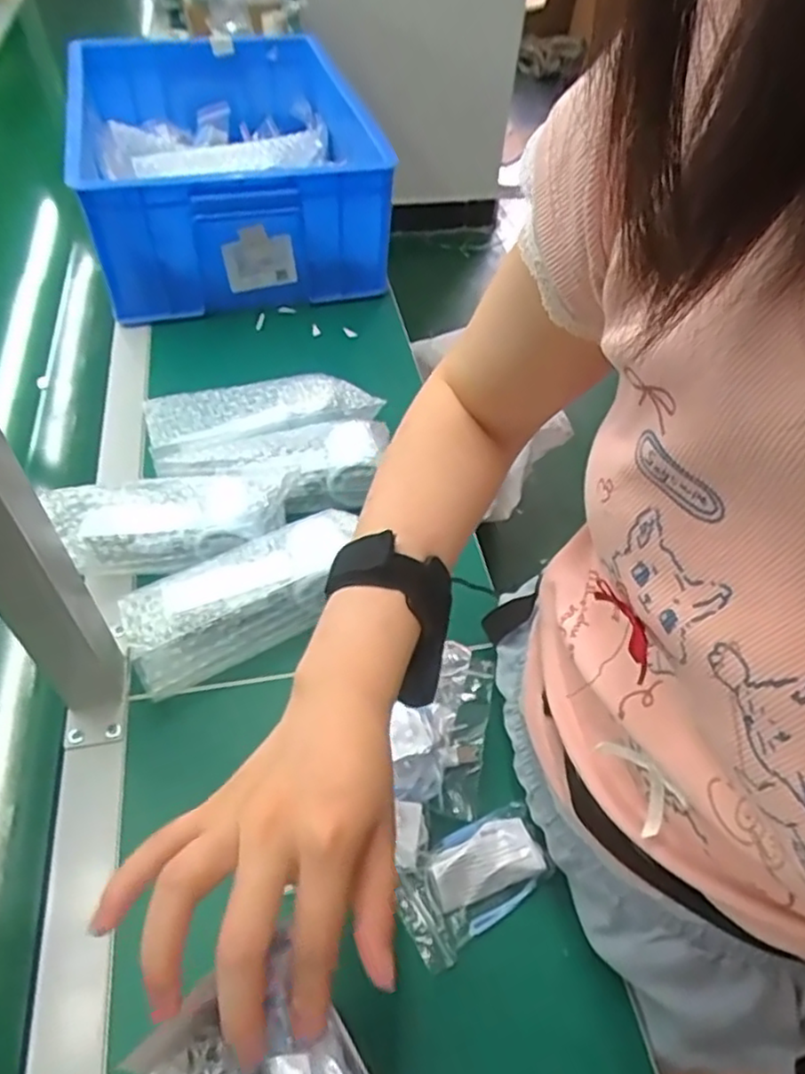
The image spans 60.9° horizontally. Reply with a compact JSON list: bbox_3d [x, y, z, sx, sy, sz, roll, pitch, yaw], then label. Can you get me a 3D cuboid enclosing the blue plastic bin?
[{"bbox_3d":[-0.231,-0.531,0.929,0.374,0.150,0.520,-11,52,-14],"label":"blue plastic bin"}]

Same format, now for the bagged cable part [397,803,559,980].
[{"bbox_3d":[0.046,0.214,0.434,0.104,0.023,0.056,-27,57,-24],"label":"bagged cable part"}]

